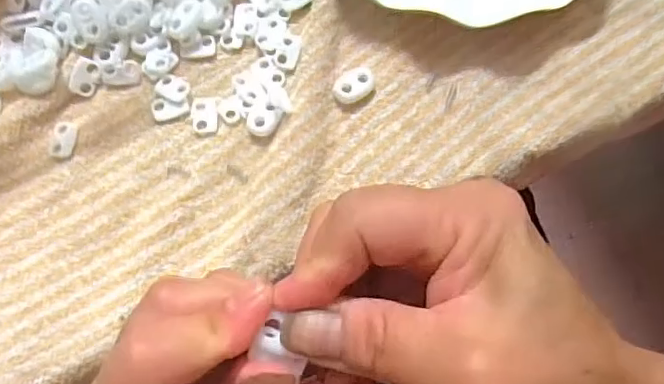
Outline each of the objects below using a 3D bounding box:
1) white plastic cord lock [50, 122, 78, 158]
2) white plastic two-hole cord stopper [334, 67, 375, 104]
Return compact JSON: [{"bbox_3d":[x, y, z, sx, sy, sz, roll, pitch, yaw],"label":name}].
[{"bbox_3d":[-0.134,-0.026,0.284,0.011,0.004,0.018,10,75,0],"label":"white plastic cord lock"},{"bbox_3d":[0.012,-0.056,0.294,0.024,0.006,0.016,-42,81,-12],"label":"white plastic two-hole cord stopper"}]

